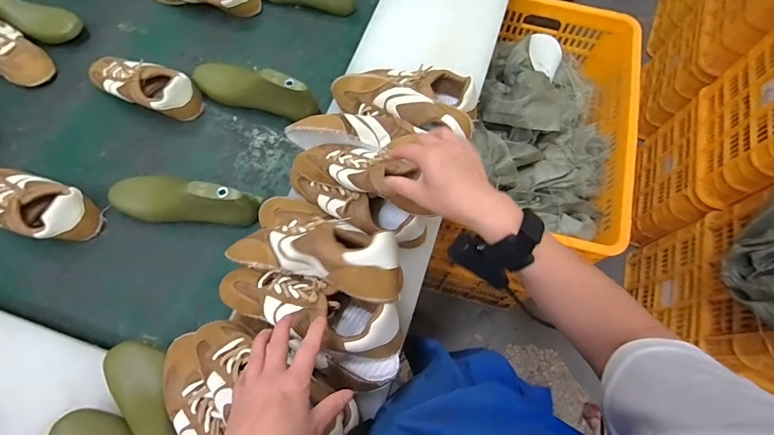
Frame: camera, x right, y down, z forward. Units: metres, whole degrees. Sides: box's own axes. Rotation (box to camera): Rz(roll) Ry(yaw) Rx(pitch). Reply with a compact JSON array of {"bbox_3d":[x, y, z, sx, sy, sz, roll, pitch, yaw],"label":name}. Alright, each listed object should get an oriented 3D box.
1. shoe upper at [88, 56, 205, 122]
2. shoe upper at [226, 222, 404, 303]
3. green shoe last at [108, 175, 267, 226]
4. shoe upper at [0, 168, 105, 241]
[{"bbox_3d":[-0.450,-0.243,0.734,0.219,0.070,0.090,24,71,7],"label":"shoe upper"},{"bbox_3d":[-0.087,0.039,0.465,0.212,0.068,0.078,7,69,18],"label":"shoe upper"},{"bbox_3d":[-0.320,-0.033,0.635,0.247,0.084,0.075,3,70,0],"label":"green shoe last"},{"bbox_3d":[-0.578,-0.024,0.638,0.223,0.065,0.098,19,71,5],"label":"shoe upper"}]

